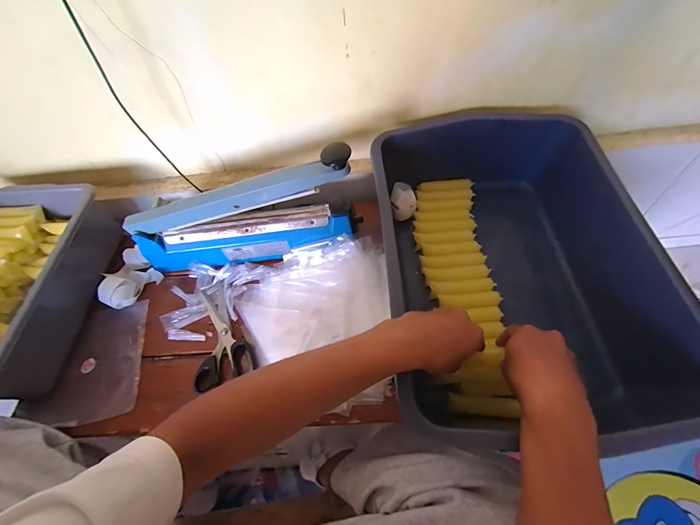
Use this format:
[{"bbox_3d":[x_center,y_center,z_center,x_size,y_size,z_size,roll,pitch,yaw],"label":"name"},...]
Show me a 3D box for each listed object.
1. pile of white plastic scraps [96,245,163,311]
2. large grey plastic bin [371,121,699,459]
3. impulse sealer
[{"bbox_3d":[-0.424,0.026,0.578,0.096,0.043,0.105,38,70,22],"label":"pile of white plastic scraps"},{"bbox_3d":[0.230,-0.002,0.480,0.351,0.151,0.489,-4,60,2],"label":"large grey plastic bin"},{"bbox_3d":[-0.183,-0.074,0.539,0.420,0.176,0.071,-14,60,11],"label":"impulse sealer"}]

